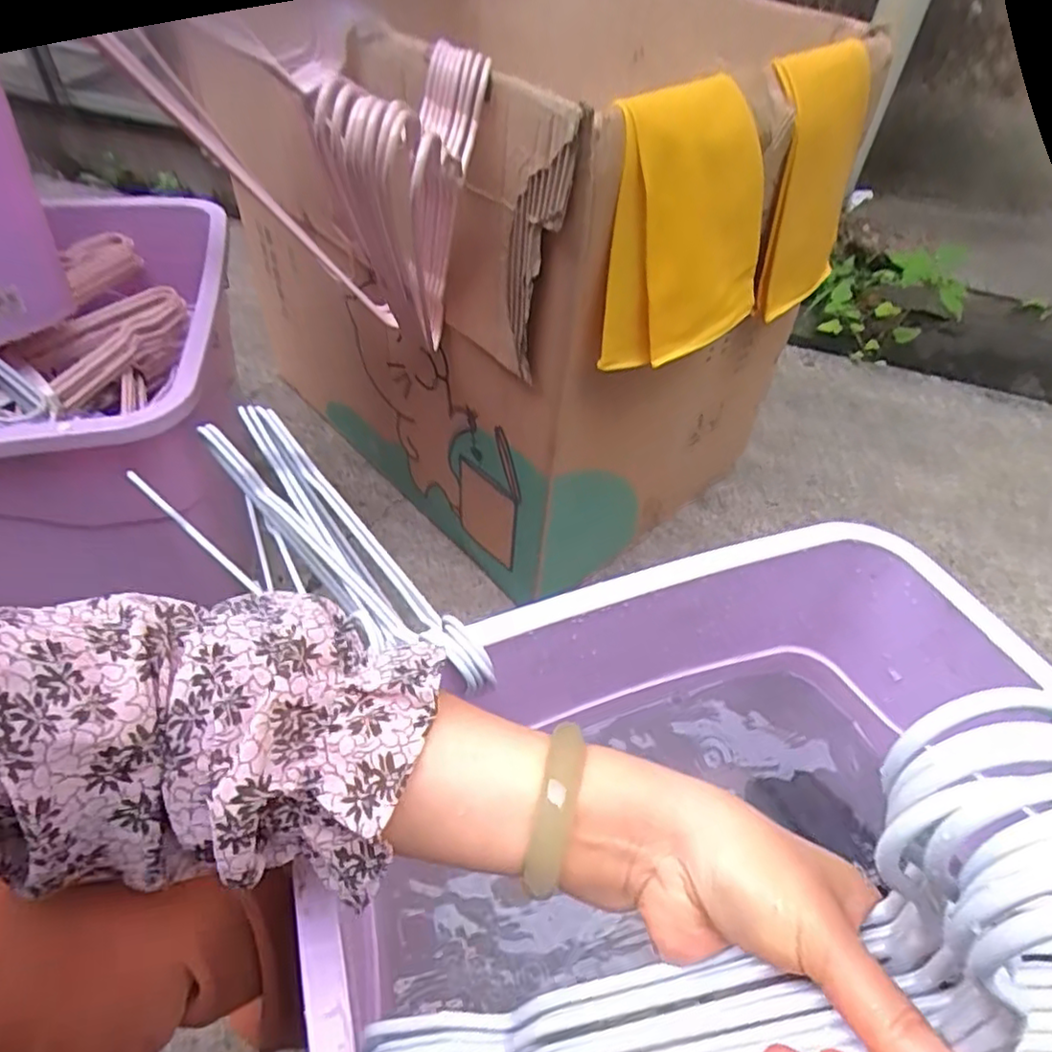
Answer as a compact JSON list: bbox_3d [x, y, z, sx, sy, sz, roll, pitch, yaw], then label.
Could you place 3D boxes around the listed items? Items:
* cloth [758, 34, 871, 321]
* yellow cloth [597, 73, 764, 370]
[{"bbox_3d":[0.329,-0.388,0.766,0.138,0.267,0.031,-30,47,-23],"label":"cloth"},{"bbox_3d":[0.156,-0.287,0.638,0.197,0.231,0.039,-32,40,-29],"label":"yellow cloth"}]

